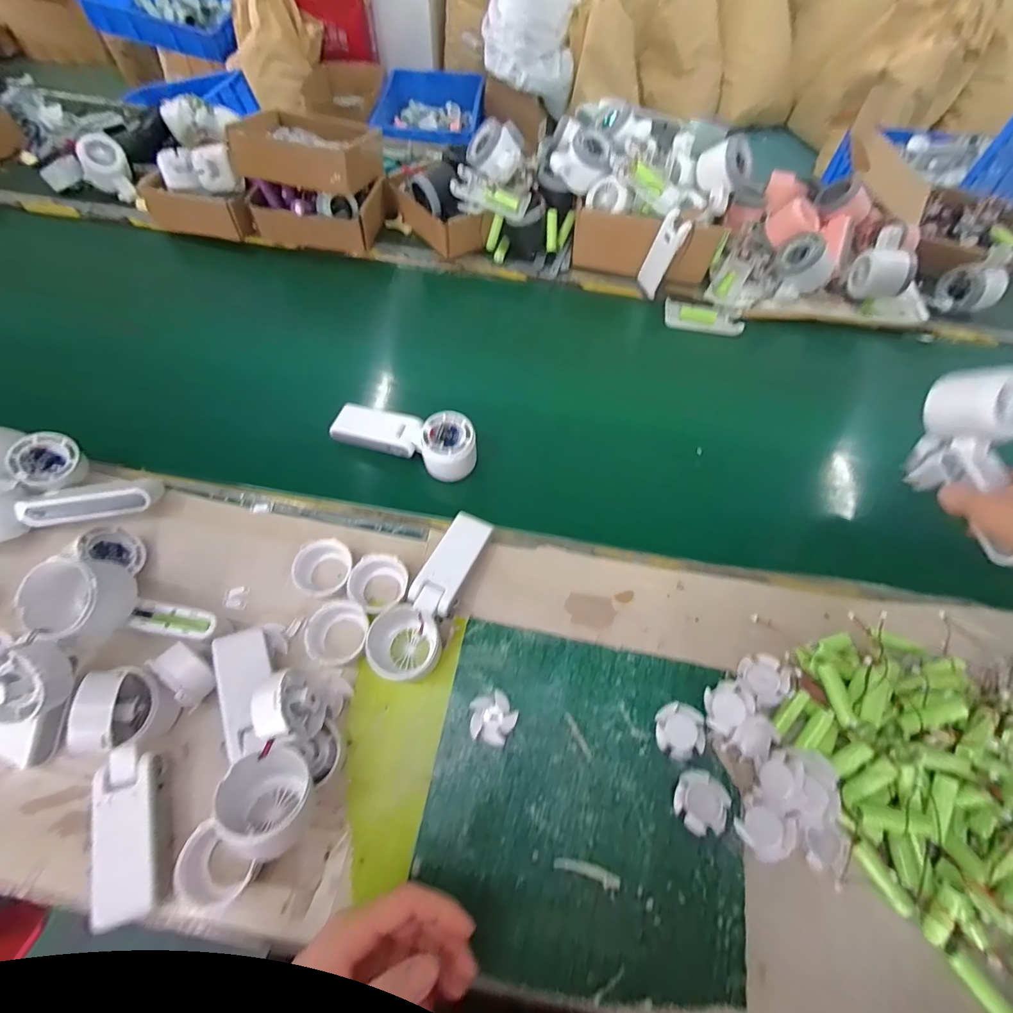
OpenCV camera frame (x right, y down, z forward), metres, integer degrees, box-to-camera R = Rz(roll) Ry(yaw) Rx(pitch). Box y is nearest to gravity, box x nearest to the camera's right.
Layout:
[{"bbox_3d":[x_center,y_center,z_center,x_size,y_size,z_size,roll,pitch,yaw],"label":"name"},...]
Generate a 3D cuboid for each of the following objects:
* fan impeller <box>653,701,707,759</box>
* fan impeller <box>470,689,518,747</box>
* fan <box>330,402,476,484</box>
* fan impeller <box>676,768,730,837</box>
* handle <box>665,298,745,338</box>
[{"bbox_3d":[0.147,0.190,0.404,0.038,0.013,0.042,9,62,2],"label":"fan impeller"},{"bbox_3d":[-0.012,0.179,0.407,0.038,0.011,0.040,19,63,8],"label":"fan impeller"},{"bbox_3d":[-0.113,-0.079,0.521,0.162,0.040,0.062,18,62,7],"label":"fan"},{"bbox_3d":[0.156,0.237,0.380,0.042,0.008,0.040,1,62,-2],"label":"fan impeller"},{"bbox_3d":[0.267,-0.256,0.651,0.102,0.022,0.037,9,62,2],"label":"handle"}]

